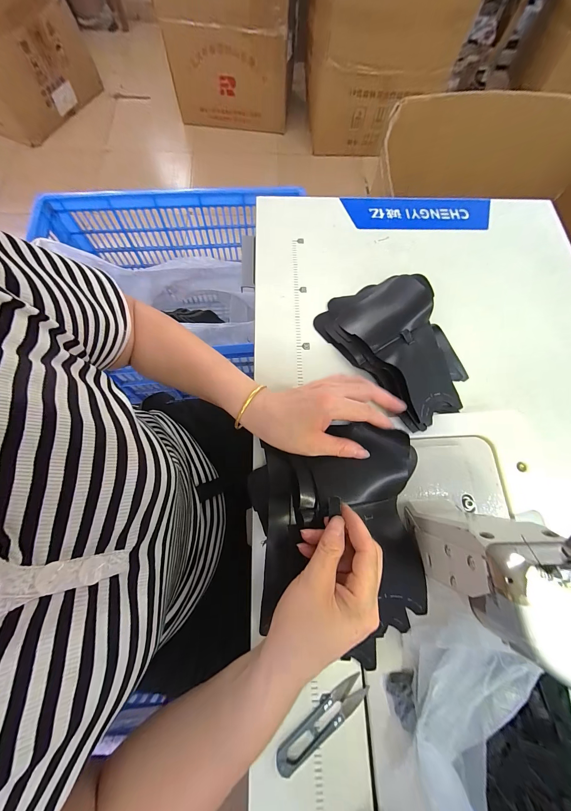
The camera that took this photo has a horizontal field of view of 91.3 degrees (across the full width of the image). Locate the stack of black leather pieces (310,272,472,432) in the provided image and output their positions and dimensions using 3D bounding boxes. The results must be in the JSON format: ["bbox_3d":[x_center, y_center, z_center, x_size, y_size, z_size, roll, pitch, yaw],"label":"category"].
[{"bbox_3d":[0.160,-0.089,0.383,0.140,0.052,0.217,-34,76,-12],"label":"stack of black leather pieces"}]

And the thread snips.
[{"bbox_3d":[0.036,0.303,0.267,0.100,0.012,0.023,-34,76,-12],"label":"thread snips"}]

